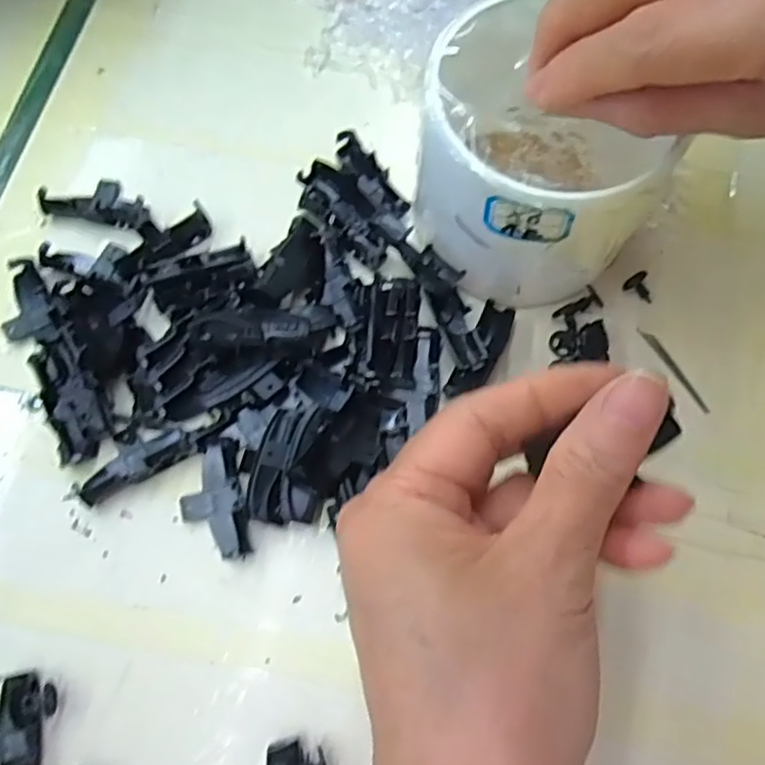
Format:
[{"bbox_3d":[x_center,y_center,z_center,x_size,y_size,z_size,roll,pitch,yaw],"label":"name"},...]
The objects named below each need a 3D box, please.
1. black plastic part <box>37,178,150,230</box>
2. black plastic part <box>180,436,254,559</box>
[{"bbox_3d":[-0.115,-0.076,0.269,0.040,0.010,0.021,6,71,0],"label":"black plastic part"},{"bbox_3d":[-0.060,0.041,0.232,0.021,0.009,0.043,-13,72,-6],"label":"black plastic part"}]

